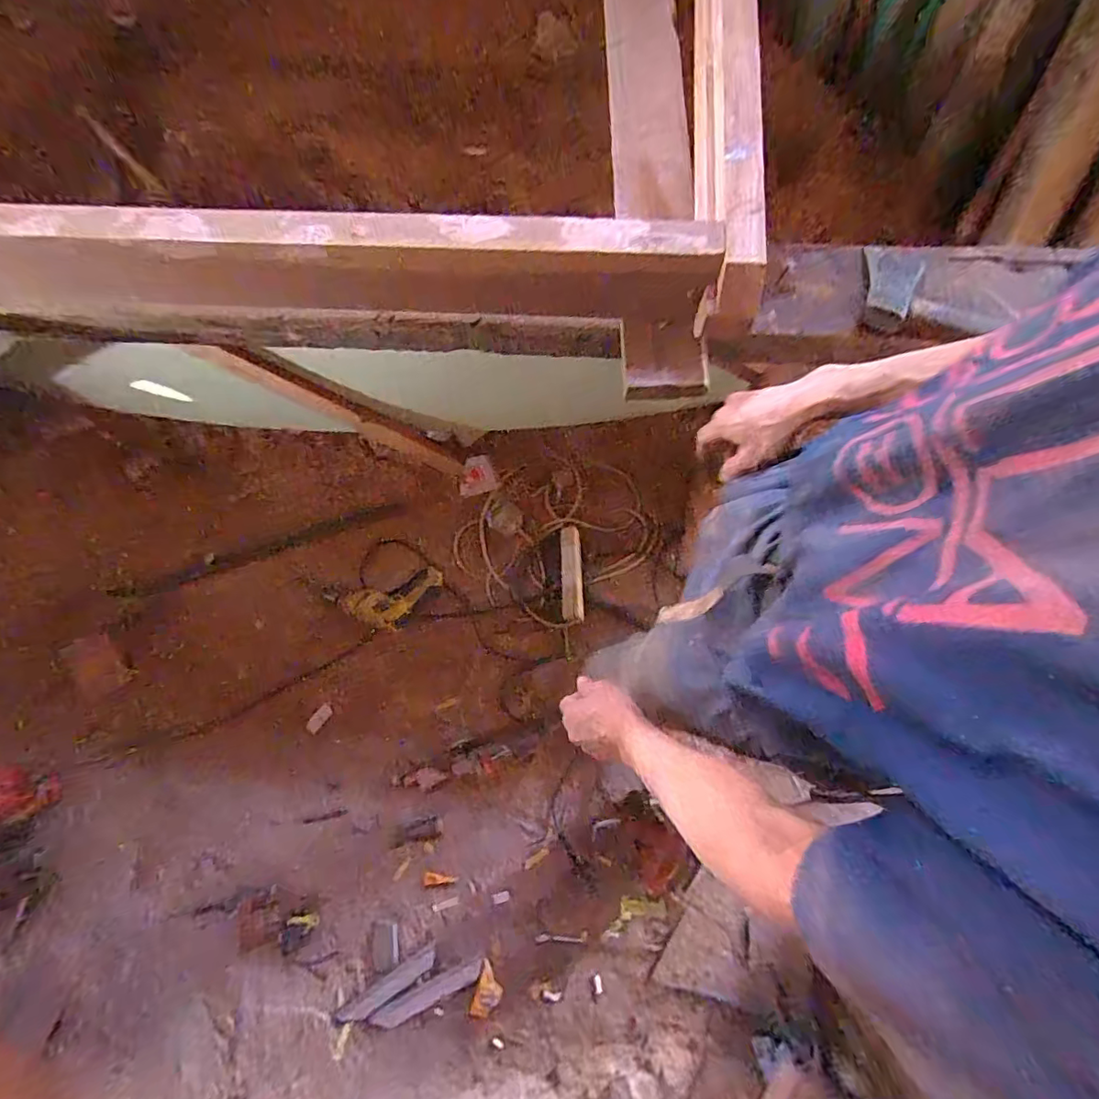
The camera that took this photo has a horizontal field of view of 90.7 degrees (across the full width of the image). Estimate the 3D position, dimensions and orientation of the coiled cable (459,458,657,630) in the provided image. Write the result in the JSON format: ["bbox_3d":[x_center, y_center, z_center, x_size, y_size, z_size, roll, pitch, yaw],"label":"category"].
[{"bbox_3d":[0.015,-0.044,1.459,0.503,0.049,0.407,-39,90,-1],"label":"coiled cable"}]

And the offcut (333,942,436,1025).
[{"bbox_3d":[-0.366,0.986,1.229,0.252,0.027,0.048,-34,81,-6],"label":"offcut"}]

